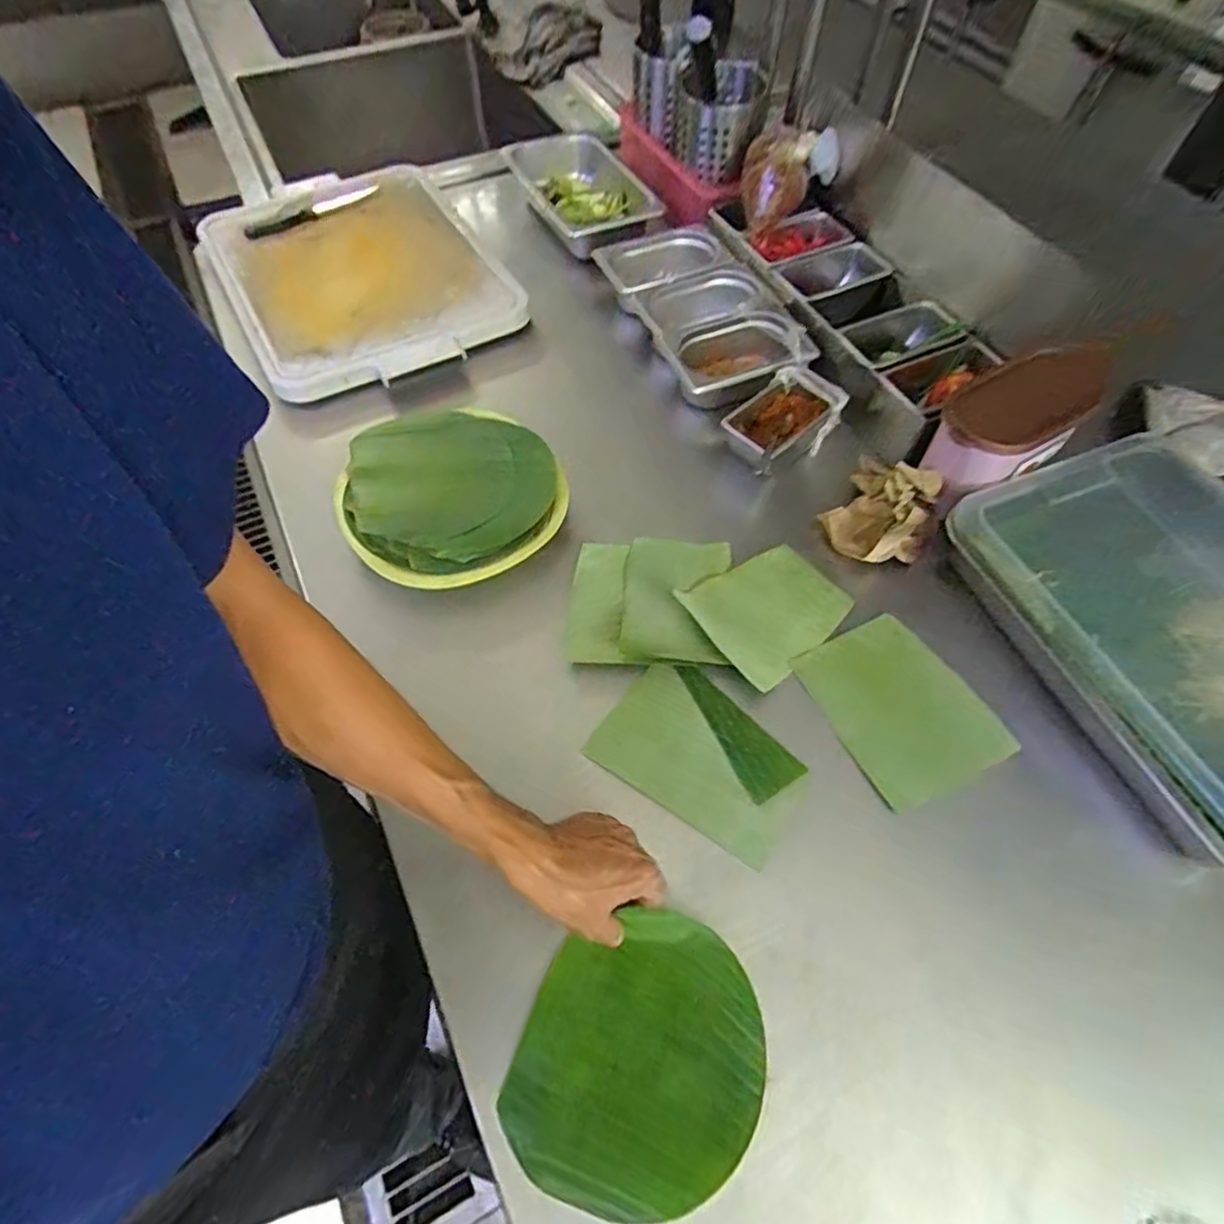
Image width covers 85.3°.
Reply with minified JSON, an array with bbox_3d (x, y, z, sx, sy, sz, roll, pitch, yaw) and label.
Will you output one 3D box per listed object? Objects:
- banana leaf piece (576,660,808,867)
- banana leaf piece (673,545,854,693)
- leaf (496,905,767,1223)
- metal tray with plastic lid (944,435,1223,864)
[{"bbox_3d":[0.081,0.127,0.599,0.175,0.014,0.119,31,64,17],"label":"banana leaf piece"},{"bbox_3d":[0.151,-0.007,0.663,0.138,0.020,0.127,-37,66,-20],"label":"banana leaf piece"},{"bbox_3d":[0.022,0.319,0.481,0.167,0.010,0.184,18,61,10],"label":"leaf"},{"bbox_3d":[0.539,0.012,0.624,0.303,0.083,0.389,-23,62,-13],"label":"metal tray with plastic lid"}]

